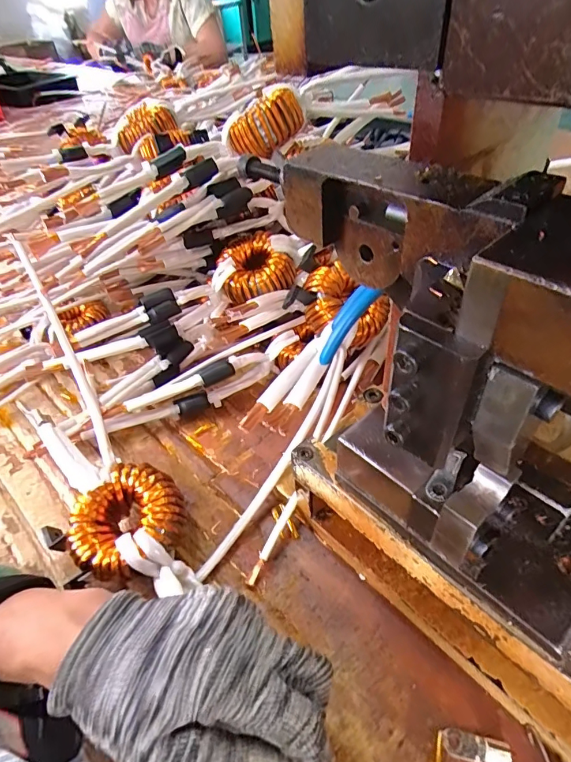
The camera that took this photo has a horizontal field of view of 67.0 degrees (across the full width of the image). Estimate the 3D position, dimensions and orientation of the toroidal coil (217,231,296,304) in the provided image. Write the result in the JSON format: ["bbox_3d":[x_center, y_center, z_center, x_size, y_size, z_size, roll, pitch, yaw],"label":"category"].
[{"bbox_3d":[-0.034,-0.116,0.450,0.075,0.035,0.075,-39,62,1],"label":"toroidal coil"}]

